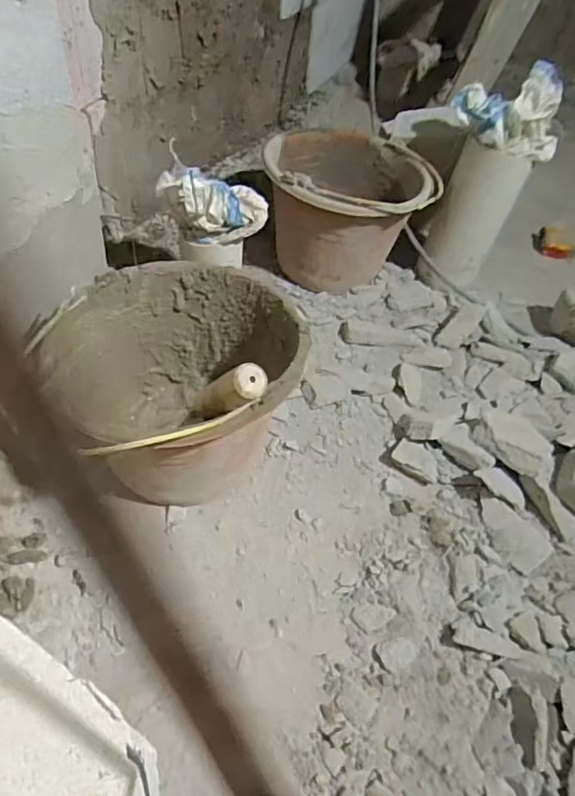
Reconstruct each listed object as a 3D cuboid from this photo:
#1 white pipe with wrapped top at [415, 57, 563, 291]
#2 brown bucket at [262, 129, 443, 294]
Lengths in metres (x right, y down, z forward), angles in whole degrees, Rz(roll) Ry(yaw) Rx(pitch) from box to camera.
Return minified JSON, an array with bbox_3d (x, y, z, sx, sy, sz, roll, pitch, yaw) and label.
[{"bbox_3d":[0.320,-0.359,0.951,0.146,0.327,0.152,2,48,-6],"label":"white pipe with wrapped top"},{"bbox_3d":[0.099,-0.325,0.995,0.276,0.194,0.265,10,47,1],"label":"brown bucket"}]

